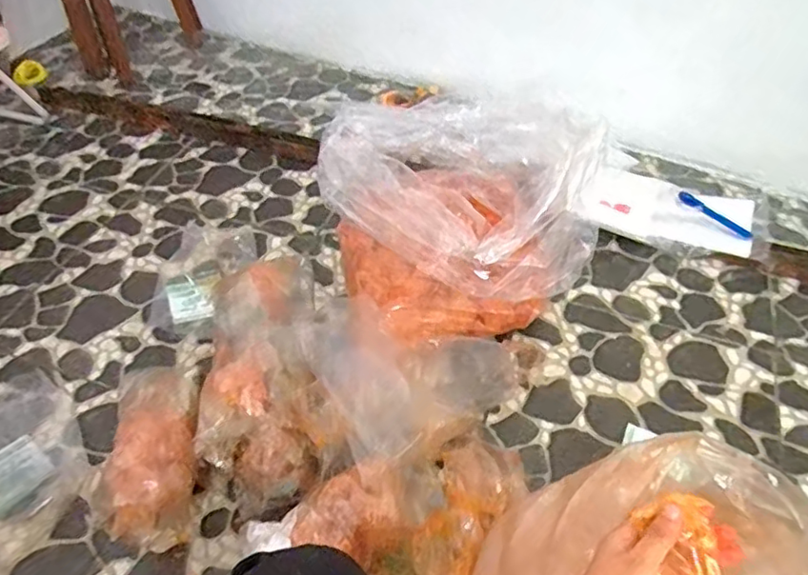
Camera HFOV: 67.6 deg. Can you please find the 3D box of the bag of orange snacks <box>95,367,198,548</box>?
[{"bbox_3d":[-0.309,0.206,0.773,0.099,0.118,0.238,-11,47,-11],"label":"bag of orange snacks"}]

